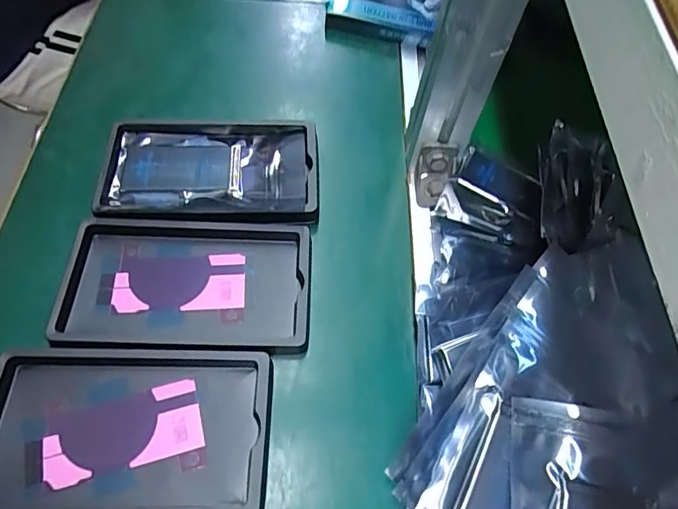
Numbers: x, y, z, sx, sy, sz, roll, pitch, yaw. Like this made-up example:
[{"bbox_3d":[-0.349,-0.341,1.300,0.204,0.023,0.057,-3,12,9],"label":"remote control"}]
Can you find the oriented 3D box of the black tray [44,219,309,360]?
[{"bbox_3d":[-0.102,0.020,0.332,0.161,0.016,0.092,2,59,-6],"label":"black tray"}]

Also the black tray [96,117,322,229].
[{"bbox_3d":[-0.098,-0.061,0.377,0.162,0.024,0.091,1,60,-6],"label":"black tray"}]

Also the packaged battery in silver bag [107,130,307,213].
[{"bbox_3d":[-0.097,-0.061,0.379,0.142,0.020,0.079,3,59,-5],"label":"packaged battery in silver bag"}]

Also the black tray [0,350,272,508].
[{"bbox_3d":[-0.123,0.101,0.285,0.163,0.015,0.092,2,59,-6],"label":"black tray"}]

